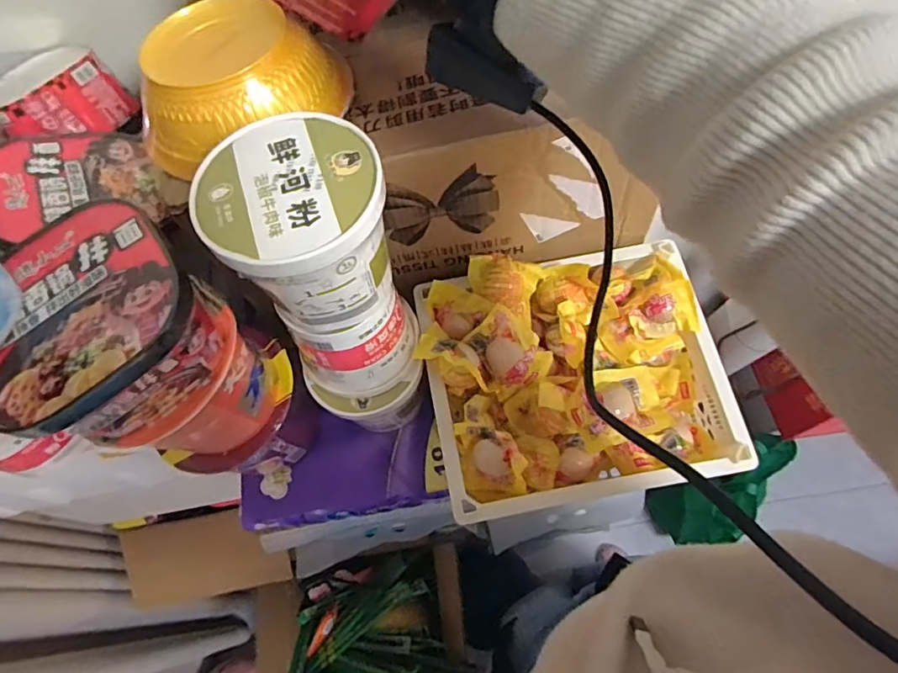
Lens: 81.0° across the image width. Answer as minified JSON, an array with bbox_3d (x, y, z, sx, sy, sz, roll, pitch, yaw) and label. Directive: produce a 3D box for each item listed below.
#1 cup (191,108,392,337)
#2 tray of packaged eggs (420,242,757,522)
[{"bbox_3d":[-0.096,-0.070,0.362,0.108,0.104,0.110,-1,64,2],"label":"cup"},{"bbox_3d":[0.121,0.037,0.520,0.280,0.099,0.233,-10,64,-2],"label":"tray of packaged eggs"}]

